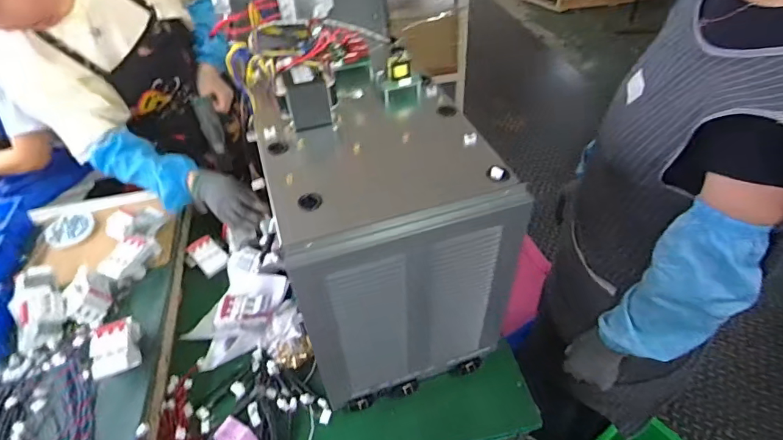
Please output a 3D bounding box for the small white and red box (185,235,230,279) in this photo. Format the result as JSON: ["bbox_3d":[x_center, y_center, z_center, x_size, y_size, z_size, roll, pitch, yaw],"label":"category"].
[{"bbox_3d":[-0.426,0.085,1.037,0.097,0.033,0.071,32,55,31],"label":"small white and red box"}]

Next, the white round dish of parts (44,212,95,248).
[{"bbox_3d":[-0.779,0.023,1.094,0.096,0.025,0.102,-2,45,2],"label":"white round dish of parts"}]

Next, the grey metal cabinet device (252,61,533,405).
[{"bbox_3d":[-0.010,0.034,0.731,0.293,0.449,0.305,-16,46,-11],"label":"grey metal cabinet device"}]

